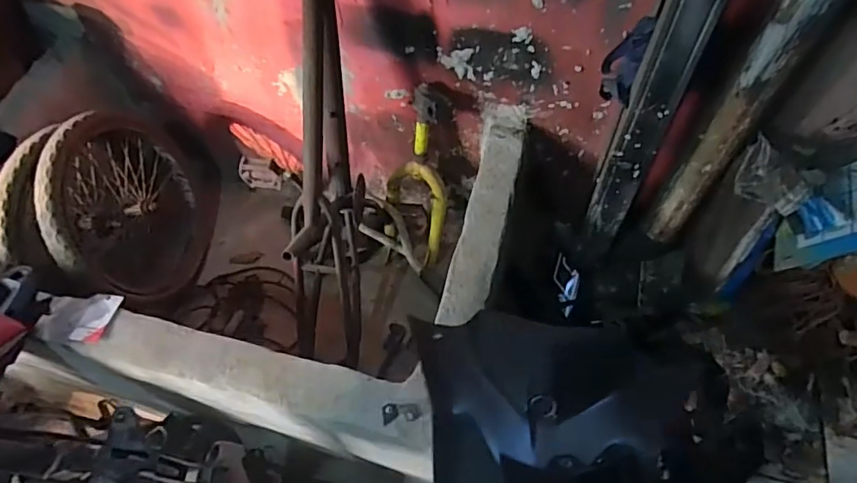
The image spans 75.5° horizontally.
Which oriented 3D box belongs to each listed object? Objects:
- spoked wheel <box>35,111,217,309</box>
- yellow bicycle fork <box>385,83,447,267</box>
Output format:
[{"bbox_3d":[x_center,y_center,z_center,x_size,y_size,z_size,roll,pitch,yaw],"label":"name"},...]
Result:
[{"bbox_3d":[-0.748,-0.106,1.397,0.164,0.495,0.543,-4,46,15],"label":"spoked wheel"},{"bbox_3d":[-0.014,-0.176,1.336,0.158,0.428,0.097,20,43,13],"label":"yellow bicycle fork"}]

